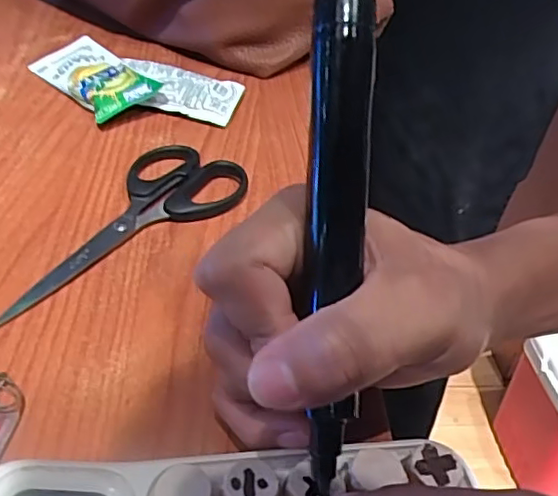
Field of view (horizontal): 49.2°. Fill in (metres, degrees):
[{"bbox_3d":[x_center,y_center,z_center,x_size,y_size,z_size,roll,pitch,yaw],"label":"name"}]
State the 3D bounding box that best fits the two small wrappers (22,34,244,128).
[{"bbox_3d":[-0.106,-0.110,0.409,0.150,0.020,0.077,18,41,15],"label":"two small wrappers"}]

